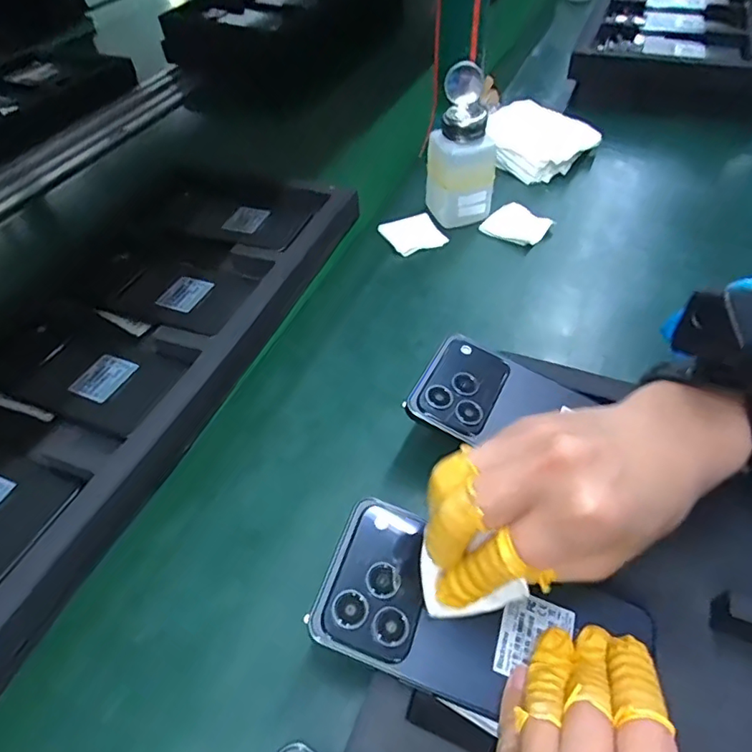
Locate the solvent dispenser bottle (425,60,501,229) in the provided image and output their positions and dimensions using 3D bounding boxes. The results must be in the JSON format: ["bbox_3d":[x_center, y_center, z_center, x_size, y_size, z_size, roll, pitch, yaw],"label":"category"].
[{"bbox_3d":[0.079,-0.213,0.505,0.054,0.129,0.056,-20,51,-13],"label":"solvent dispenser bottle"}]

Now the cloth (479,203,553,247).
[{"bbox_3d":[0.140,-0.150,0.527,0.058,0.012,0.052,28,56,25],"label":"cloth"}]

